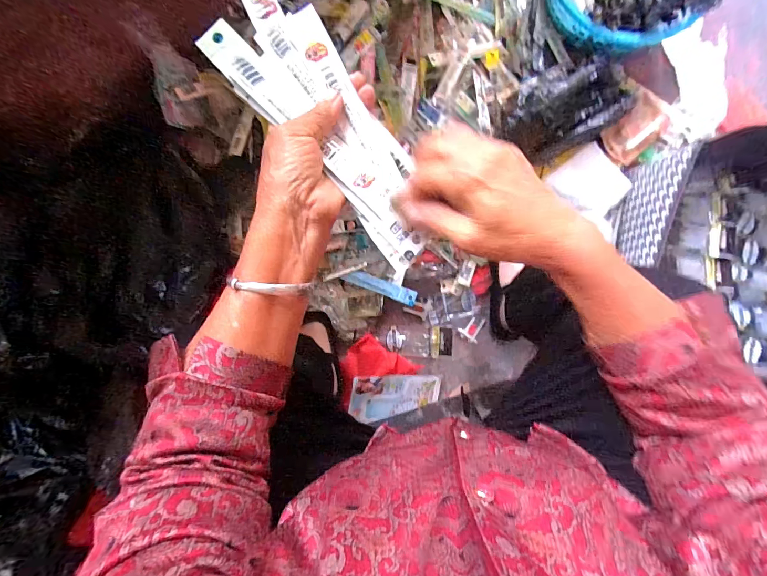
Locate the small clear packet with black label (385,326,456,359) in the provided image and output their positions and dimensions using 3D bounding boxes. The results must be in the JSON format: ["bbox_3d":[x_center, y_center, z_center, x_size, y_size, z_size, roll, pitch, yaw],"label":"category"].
[{"bbox_3d":[0.076,0.110,0.721,0.134,0.017,0.063,1,88,0],"label":"small clear packet with black label"}]

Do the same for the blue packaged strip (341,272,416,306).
[{"bbox_3d":[-0.009,-0.003,0.677,0.149,0.012,0.028,20,88,19],"label":"blue packaged strip"}]

